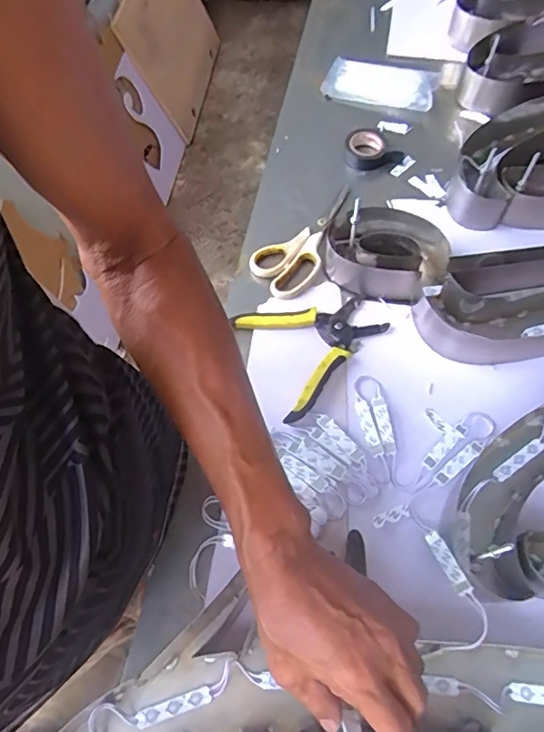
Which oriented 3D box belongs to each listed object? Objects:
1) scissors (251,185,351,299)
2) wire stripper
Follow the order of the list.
[{"bbox_3d":[0.053,-0.150,0.625,0.182,0.019,0.071,-41,71,-21],"label":"scissors"},{"bbox_3d":[0.032,-0.029,0.559,0.151,0.017,0.122,-39,71,-20],"label":"wire stripper"}]

